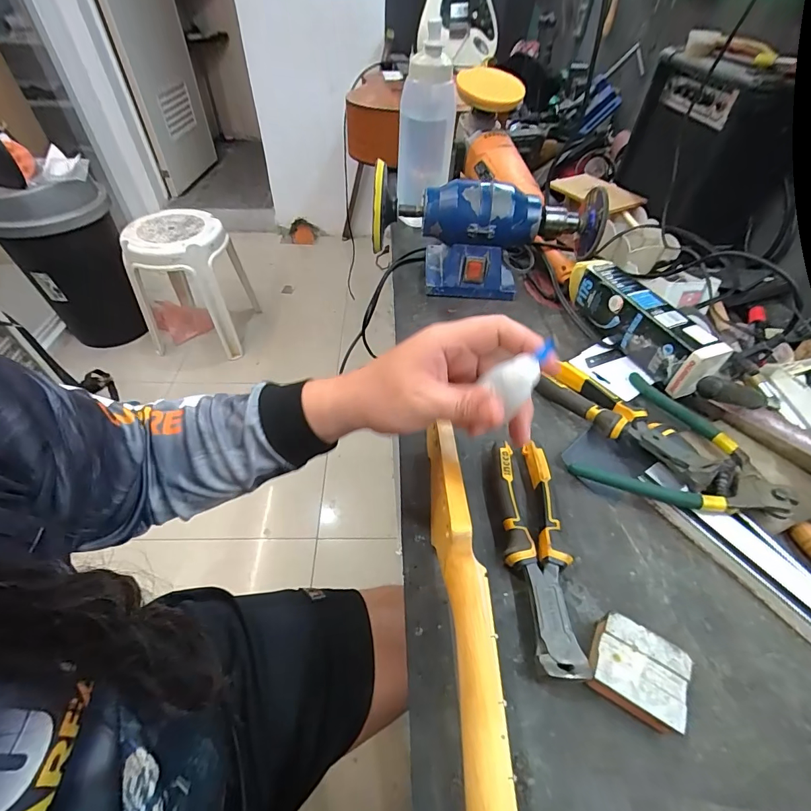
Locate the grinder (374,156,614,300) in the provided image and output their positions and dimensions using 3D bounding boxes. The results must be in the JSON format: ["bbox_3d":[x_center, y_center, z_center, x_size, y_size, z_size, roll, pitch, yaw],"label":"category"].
[{"bbox_3d":[0.116,-0.256,0.608,0.322,0.148,0.117,0,48,-2],"label":"grinder"}]

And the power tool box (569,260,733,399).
[{"bbox_3d":[0.290,-0.106,0.518,0.047,0.072,0.224,-16,51,-16],"label":"power tool box"}]

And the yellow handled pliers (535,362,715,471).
[{"bbox_3d":[0.225,0.010,0.442,0.061,0.038,0.190,-29,55,-25],"label":"yellow handled pliers"}]

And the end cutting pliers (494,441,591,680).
[{"bbox_3d":[0.111,0.121,0.356,0.050,0.028,0.200,3,48,0],"label":"end cutting pliers"}]

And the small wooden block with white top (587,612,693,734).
[{"bbox_3d":[0.167,0.192,0.297,0.063,0.028,0.052,25,52,18],"label":"small wooden block with white top"}]

